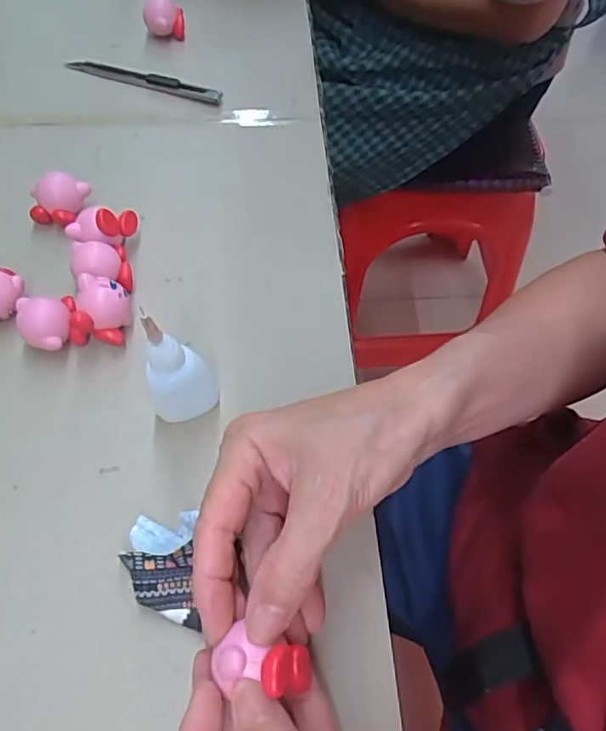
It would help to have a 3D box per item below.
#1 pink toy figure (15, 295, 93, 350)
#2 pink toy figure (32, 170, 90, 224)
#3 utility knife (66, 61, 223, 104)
[{"bbox_3d":[-0.143,-0.027,0.335,0.037,0.024,0.035,0,58,0],"label":"pink toy figure"},{"bbox_3d":[-0.163,-0.111,0.386,0.031,0.025,0.027,16,61,7],"label":"pink toy figure"},{"bbox_3d":[-0.130,-0.231,0.470,0.137,0.016,0.011,20,61,9],"label":"utility knife"}]

